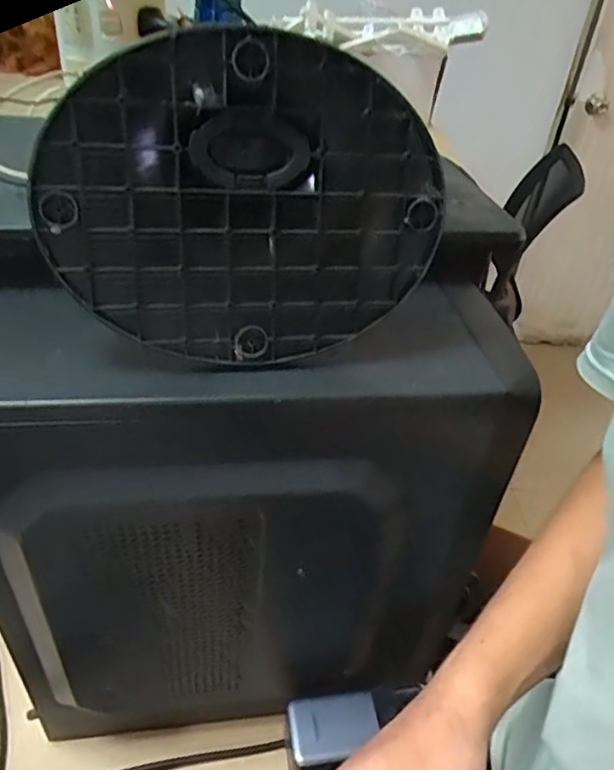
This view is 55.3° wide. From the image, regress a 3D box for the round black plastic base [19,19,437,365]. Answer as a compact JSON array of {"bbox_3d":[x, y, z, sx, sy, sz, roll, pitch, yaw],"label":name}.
[{"bbox_3d":[-0.032,-0.092,0.313,0.204,0.164,0.017,-13,25,-3],"label":"round black plastic base"}]

